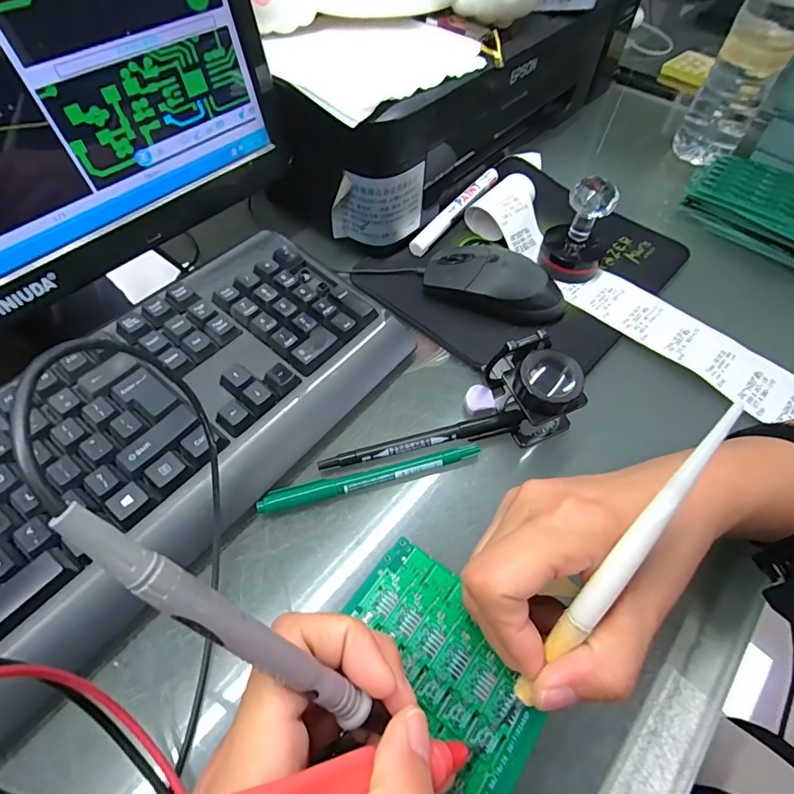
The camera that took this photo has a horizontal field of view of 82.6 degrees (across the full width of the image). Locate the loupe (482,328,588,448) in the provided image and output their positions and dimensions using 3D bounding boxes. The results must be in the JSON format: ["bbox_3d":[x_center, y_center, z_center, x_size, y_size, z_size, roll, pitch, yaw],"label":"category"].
[{"bbox_3d":[0.089,-0.007,0.294,0.045,0.057,0.061,-29,62,-20],"label":"loupe"}]

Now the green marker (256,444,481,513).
[{"bbox_3d":[-0.015,0.050,0.282,0.137,0.010,0.013,-12,57,-10],"label":"green marker"}]

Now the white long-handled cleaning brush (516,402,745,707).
[{"bbox_3d":[0.081,0.060,0.163,0.009,0.004,0.131,35,102,20],"label":"white long-handled cleaning brush"}]

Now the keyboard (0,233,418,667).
[{"bbox_3d":[-0.179,0.050,0.258,0.156,0.041,0.434,34,61,20],"label":"keyboard"}]

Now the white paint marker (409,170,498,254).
[{"bbox_3d":[0.060,-0.179,0.432,0.020,0.018,0.140,32,61,18],"label":"white paint marker"}]

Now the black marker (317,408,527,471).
[{"bbox_3d":[0.019,0.027,0.298,0.139,0.012,0.015,-13,57,-10],"label":"black marker"}]

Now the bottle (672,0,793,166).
[{"bbox_3d":[0.338,-0.331,0.415,0.060,0.222,0.057,31,60,18],"label":"bottle"}]

